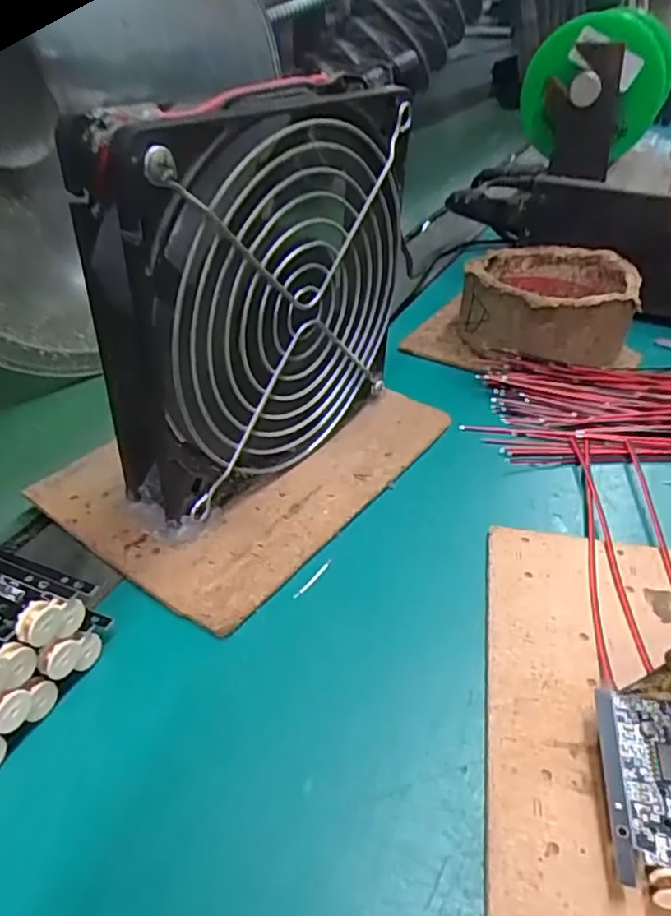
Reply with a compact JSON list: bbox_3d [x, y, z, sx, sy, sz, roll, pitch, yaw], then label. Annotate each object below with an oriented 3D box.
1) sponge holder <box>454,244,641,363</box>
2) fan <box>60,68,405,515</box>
[{"bbox_3d":[0.107,-0.078,0.317,0.079,0.040,0.083,15,39,18],"label":"sponge holder"},{"bbox_3d":[-0.025,-0.048,0.204,0.029,0.124,0.124,26,43,28],"label":"fan"}]

